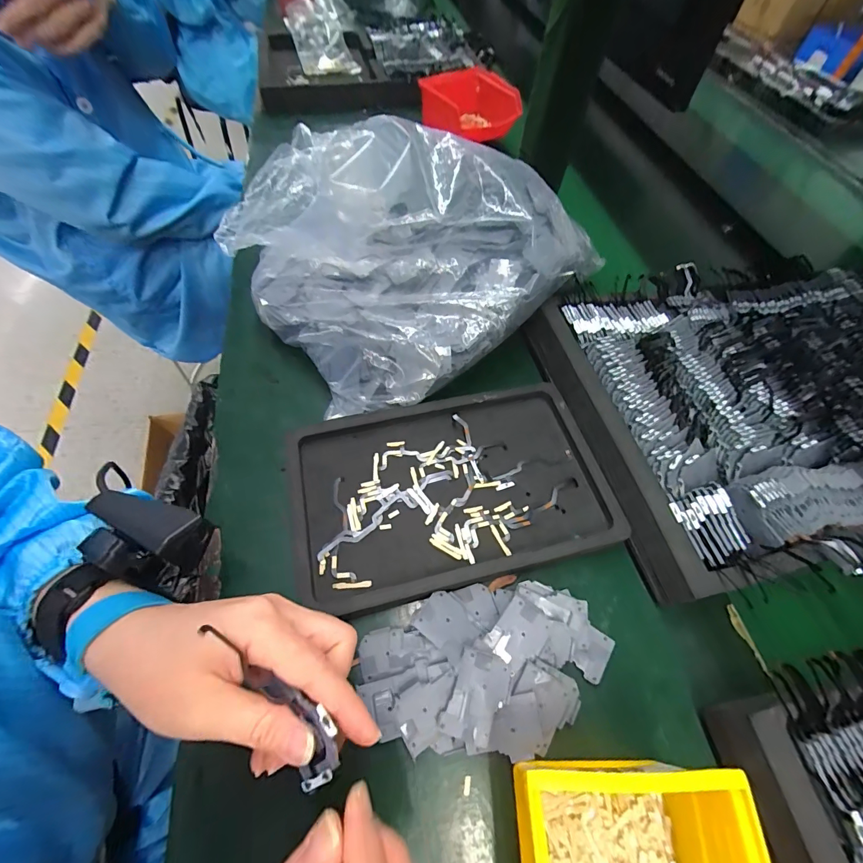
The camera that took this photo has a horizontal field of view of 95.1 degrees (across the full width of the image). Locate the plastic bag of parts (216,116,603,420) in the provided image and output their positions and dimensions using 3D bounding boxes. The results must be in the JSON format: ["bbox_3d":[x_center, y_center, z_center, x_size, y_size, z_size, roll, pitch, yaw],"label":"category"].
[{"bbox_3d":[-0.019,-0.198,0.399,0.314,0.132,0.285,-33,67,-20],"label":"plastic bag of parts"}]

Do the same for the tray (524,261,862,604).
[{"bbox_3d":[0.336,-0.040,0.372,0.438,0.039,0.309,-11,61,-10],"label":"tray"}]

